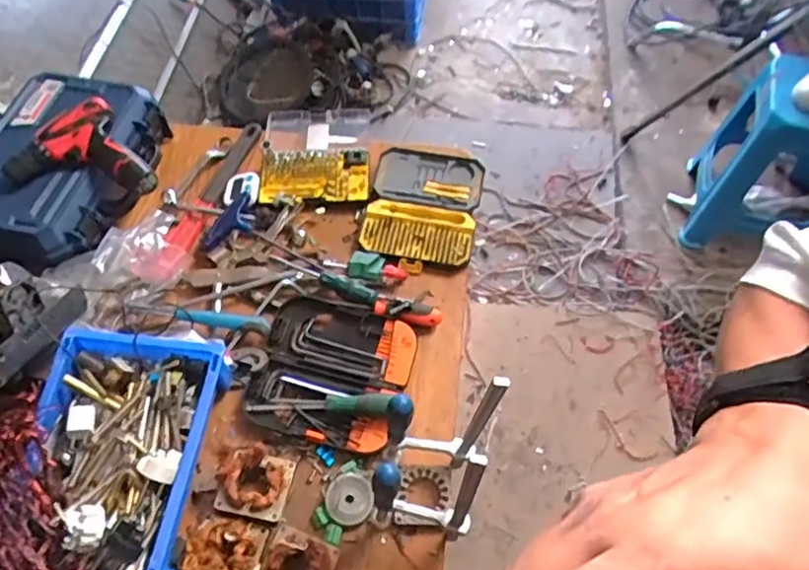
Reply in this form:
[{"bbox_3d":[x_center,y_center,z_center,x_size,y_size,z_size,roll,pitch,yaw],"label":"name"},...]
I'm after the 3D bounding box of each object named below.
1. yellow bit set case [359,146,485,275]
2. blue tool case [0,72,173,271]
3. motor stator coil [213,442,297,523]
[{"bbox_3d":[0.033,-0.139,1.006,0.181,0.027,0.258,8,59,8],"label":"yellow bit set case"},{"bbox_3d":[-0.576,-0.196,0.991,0.271,0.089,0.354,14,60,11],"label":"blue tool case"},{"bbox_3d":[-0.192,0.250,0.762,0.093,0.055,0.092,9,59,8],"label":"motor stator coil"}]

